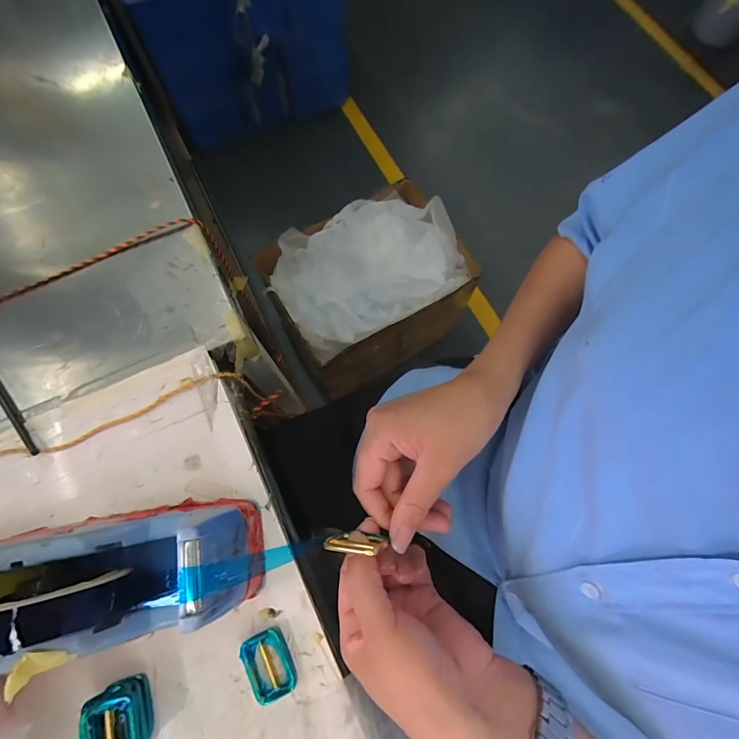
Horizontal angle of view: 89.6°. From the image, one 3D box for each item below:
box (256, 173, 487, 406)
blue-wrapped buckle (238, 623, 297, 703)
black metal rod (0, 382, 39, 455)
[{"bbox_3d":[0.003,-0.193,0.923,0.424,0.275,0.318,-30,76,-9],"label":"box"},{"bbox_3d":[-0.075,0.220,0.277,0.031,0.011,0.045,-23,75,-8],"label":"blue-wrapped buckle"},{"bbox_3d":[-0.331,0.017,0.329,0.011,0.005,0.147,-41,78,-12],"label":"black metal rod"}]

